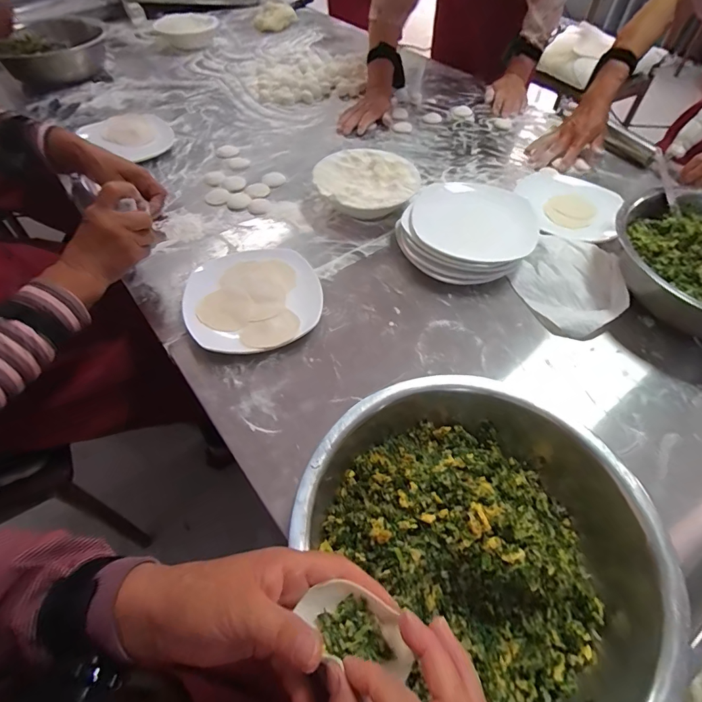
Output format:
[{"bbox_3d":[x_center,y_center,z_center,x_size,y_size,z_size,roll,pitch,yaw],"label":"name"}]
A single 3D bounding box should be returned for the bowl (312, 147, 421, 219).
[{"bbox_3d":[0.025,-0.277,0.687,0.170,0.063,0.164,1,52,-1],"label":"bowl"}]

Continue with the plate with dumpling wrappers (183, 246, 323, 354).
[{"bbox_3d":[-0.135,-0.073,0.557,0.176,0.022,0.188,-16,55,-14],"label":"plate with dumpling wrappers"}]

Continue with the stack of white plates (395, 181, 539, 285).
[{"bbox_3d":[0.173,-0.180,0.614,0.193,0.073,0.171,18,54,11],"label":"stack of white plates"}]

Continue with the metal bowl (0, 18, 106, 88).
[{"bbox_3d":[-0.726,-0.744,0.999,0.216,0.096,0.244,-21,56,-17],"label":"metal bowl"}]

